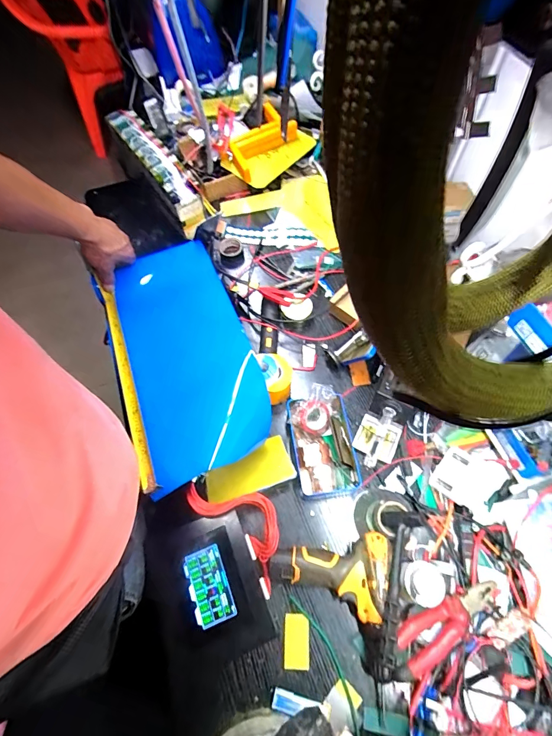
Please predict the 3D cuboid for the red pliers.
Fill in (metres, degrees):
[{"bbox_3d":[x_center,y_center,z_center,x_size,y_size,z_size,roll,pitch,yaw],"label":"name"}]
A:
[{"bbox_3d":[0.242,0.355,0.530,0.179,0.038,0.062,-32,67,-13],"label":"red pliers"}]

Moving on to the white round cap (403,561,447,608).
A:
[{"bbox_3d":[0.209,0.307,0.531,0.058,0.022,0.058,3,53,-4],"label":"white round cap"}]

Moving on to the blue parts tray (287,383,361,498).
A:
[{"bbox_3d":[0.081,0.128,0.660,0.110,0.057,0.183,-7,63,-2],"label":"blue parts tray"}]

